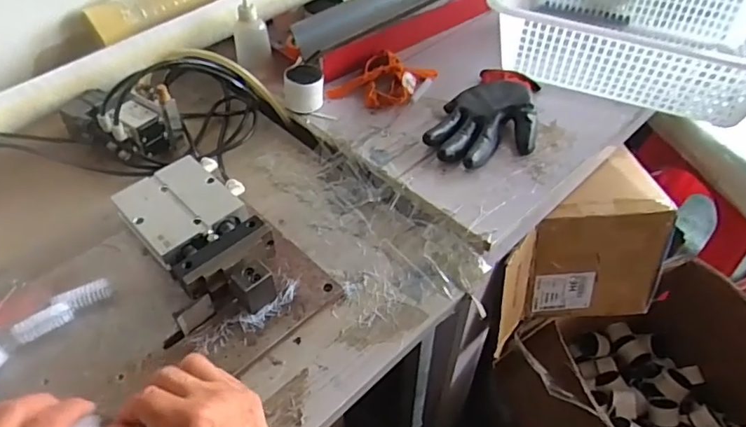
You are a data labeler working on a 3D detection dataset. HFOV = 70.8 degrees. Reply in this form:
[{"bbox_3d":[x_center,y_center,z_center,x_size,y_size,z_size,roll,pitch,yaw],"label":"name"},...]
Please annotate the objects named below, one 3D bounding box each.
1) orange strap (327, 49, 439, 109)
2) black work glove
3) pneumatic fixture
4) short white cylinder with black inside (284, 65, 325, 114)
[{"bbox_3d":[0.015,-0.188,0.720,0.099,0.022,0.121,27,55,22],"label":"orange strap"},{"bbox_3d":[0.152,-0.127,0.672,0.118,0.027,0.209,18,52,16],"label":"black work glove"},{"bbox_3d":[-0.161,0.038,0.530,0.144,0.048,0.233,-34,57,-25],"label":"pneumatic fixture"},{"bbox_3d":[-0.090,-0.165,0.684,0.052,0.048,0.048,-5,49,-4],"label":"short white cylinder with black inside"}]

